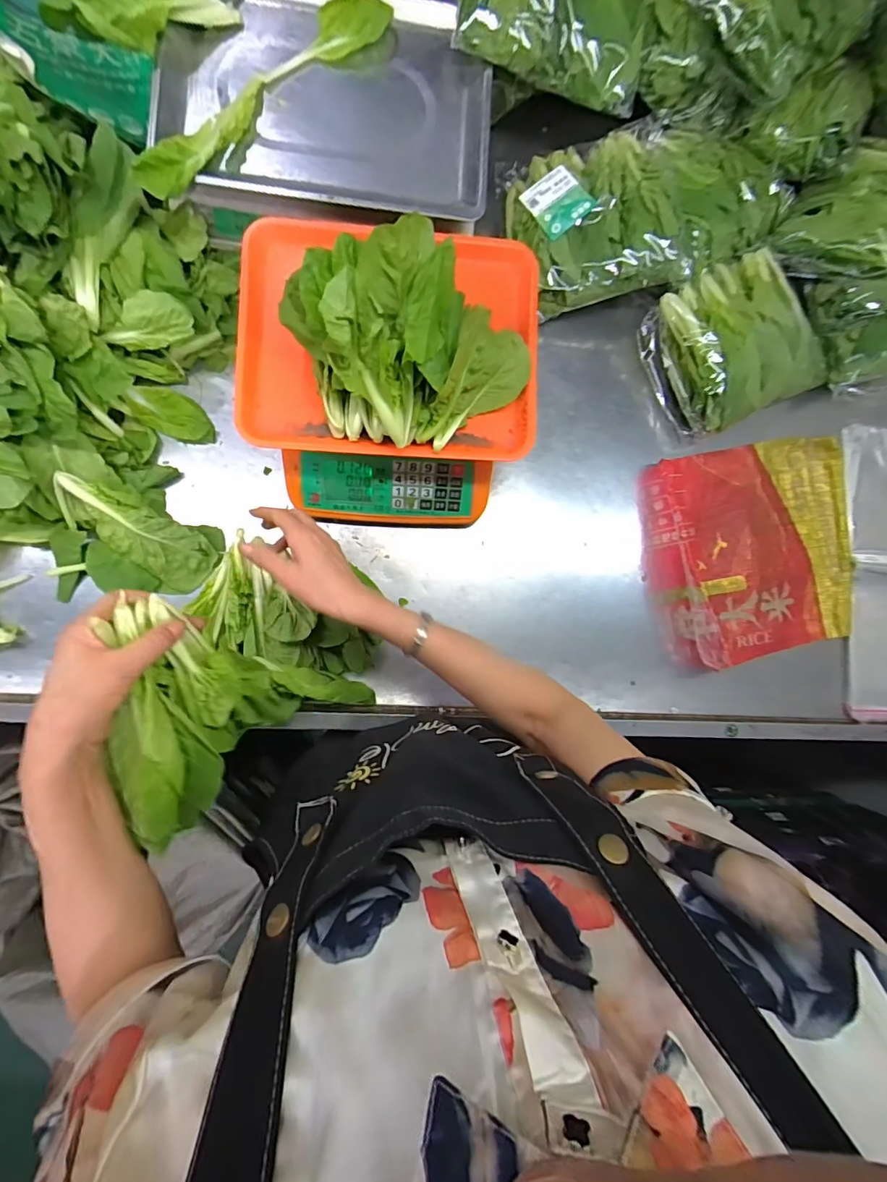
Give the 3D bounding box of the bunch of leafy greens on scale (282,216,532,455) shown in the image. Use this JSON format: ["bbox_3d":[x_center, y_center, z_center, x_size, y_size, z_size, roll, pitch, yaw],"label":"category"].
[{"bbox_3d":[-0.024,-0.234,0.436,0.205,0.096,0.159,-25,91,-5],"label":"bunch of leafy greens on scale"}]

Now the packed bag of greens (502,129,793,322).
[{"bbox_3d":[0.257,-0.464,0.575,0.351,0.068,0.191,-12,90,-5],"label":"packed bag of greens"}]

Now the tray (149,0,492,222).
[{"bbox_3d":[-0.117,-0.521,0.503,0.331,0.029,0.232,4,88,-5],"label":"tray"}]

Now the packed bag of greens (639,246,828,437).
[{"bbox_3d":[0.367,-0.310,0.596,0.203,0.051,0.188,-29,92,-5],"label":"packed bag of greens"}]

